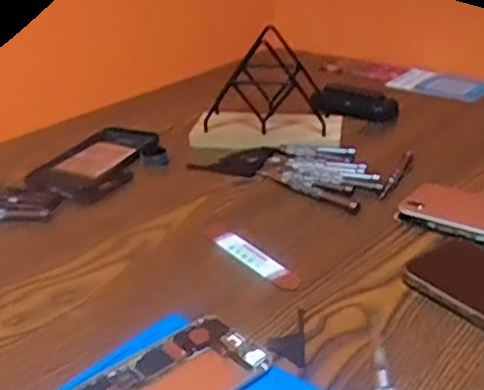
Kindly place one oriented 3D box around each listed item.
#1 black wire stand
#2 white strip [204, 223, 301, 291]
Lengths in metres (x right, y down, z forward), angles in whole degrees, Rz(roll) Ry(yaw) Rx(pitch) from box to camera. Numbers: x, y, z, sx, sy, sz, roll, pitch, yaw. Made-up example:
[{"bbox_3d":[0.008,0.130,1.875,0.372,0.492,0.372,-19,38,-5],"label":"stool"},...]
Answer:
[{"bbox_3d":[0.027,-0.126,0.750,0.138,0.112,0.080,2,27,7],"label":"black wire stand"},{"bbox_3d":[0.007,0.048,0.529,0.023,0.006,0.109,-31,38,-29],"label":"white strip"}]

